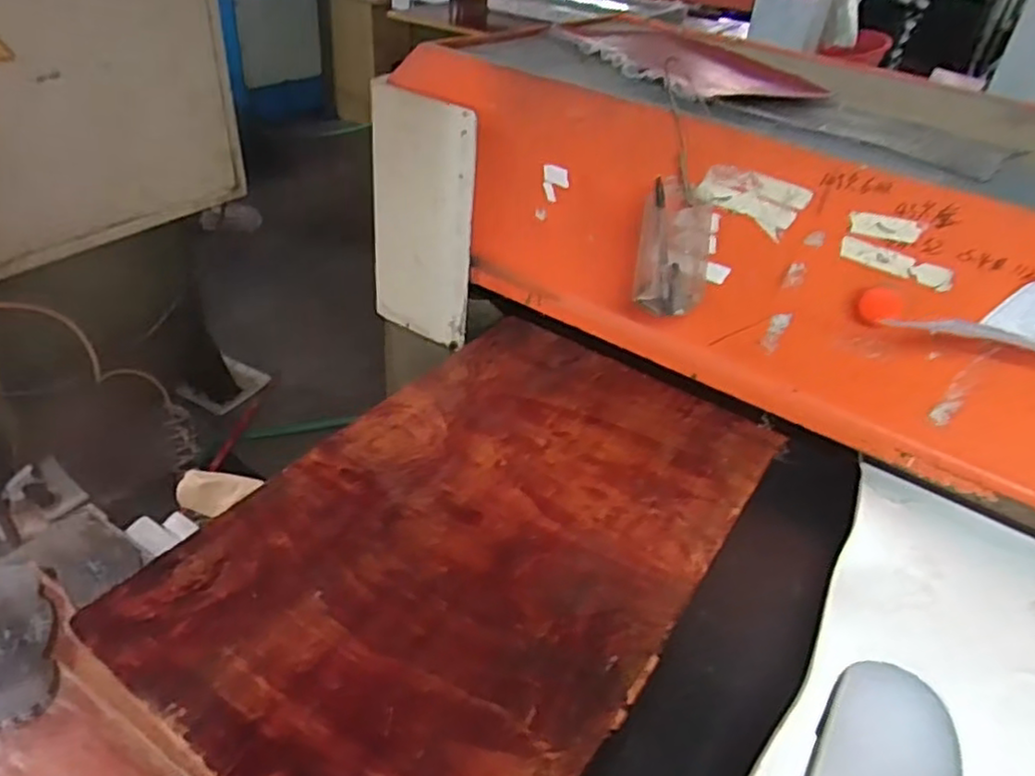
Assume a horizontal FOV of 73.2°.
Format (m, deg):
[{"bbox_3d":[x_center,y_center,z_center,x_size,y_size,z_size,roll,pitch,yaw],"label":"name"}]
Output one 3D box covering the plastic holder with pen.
[{"bbox_3d":[0.161,-0.142,0.718,0.076,0.110,0.070,14,38,9],"label":"plastic holder with pen"}]

